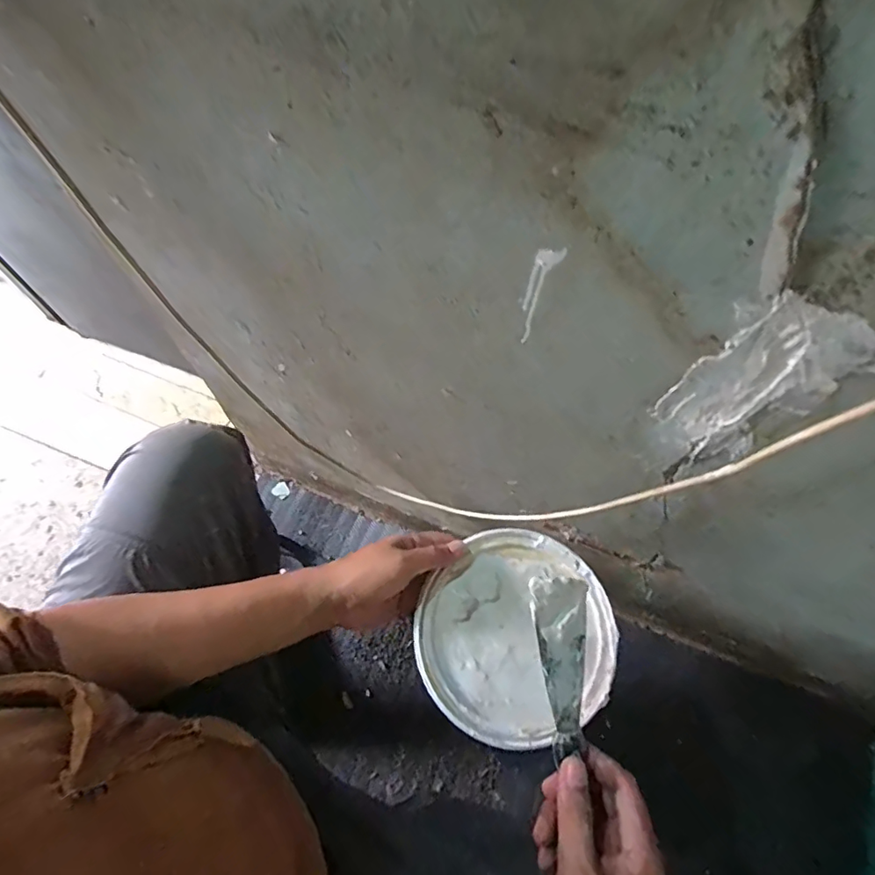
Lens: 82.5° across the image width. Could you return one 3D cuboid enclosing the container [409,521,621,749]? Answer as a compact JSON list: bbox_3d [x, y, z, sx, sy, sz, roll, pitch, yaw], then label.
[{"bbox_3d":[0.069,0.173,0.450,0.175,0.013,0.171,1,65,-3],"label":"container"}]

